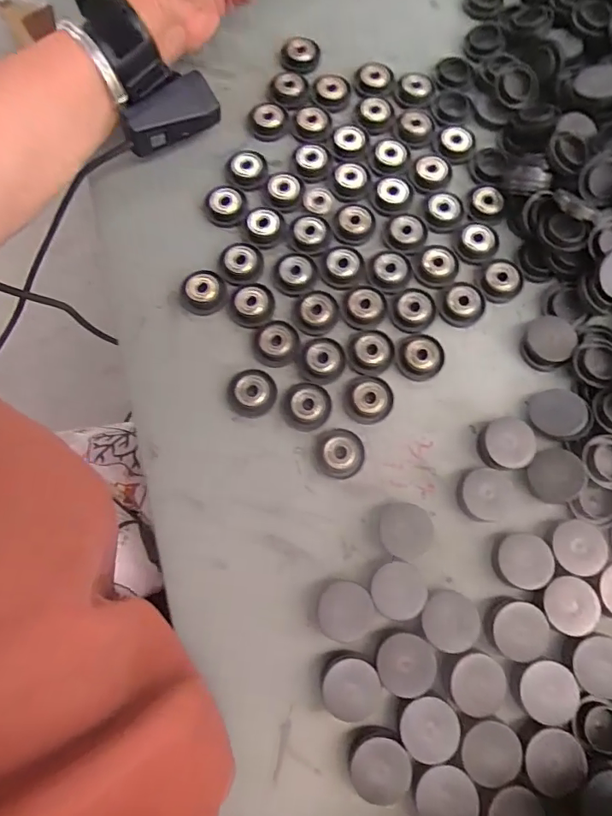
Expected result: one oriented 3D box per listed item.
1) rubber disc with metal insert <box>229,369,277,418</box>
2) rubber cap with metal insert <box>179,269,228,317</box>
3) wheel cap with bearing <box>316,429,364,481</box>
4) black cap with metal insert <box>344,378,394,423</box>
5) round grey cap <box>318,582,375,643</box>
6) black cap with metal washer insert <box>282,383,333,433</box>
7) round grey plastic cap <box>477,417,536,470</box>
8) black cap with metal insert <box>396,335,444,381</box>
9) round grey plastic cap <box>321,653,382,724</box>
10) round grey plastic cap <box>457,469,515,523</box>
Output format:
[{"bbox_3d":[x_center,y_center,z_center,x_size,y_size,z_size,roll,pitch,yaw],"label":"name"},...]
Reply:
[{"bbox_3d":[-0.036,-0.010,0.329,0.032,0.015,0.031,0,75,0],"label":"rubber disc with metal insert"},{"bbox_3d":[-0.073,-0.083,0.349,0.033,0.009,0.032,0,75,0],"label":"rubber cap with metal insert"},{"bbox_3d":[0.023,0.029,0.319,0.029,0.009,0.031,3,75,1],"label":"wheel cap with bearing"},{"bbox_3d":[0.042,-0.006,0.327,0.032,0.008,0.032,0,75,0],"label":"black cap with metal insert"},{"bbox_3d":[0.024,0.122,0.294,0.032,0.011,0.033,0,75,0],"label":"round grey cap"},{"bbox_3d":[0.000,-0.002,0.326,0.032,0.011,0.032,0,75,0],"label":"black cap with metal washer insert"},{"bbox_3d":[0.130,0.023,0.316,0.036,0.012,0.032,-6,75,-2],"label":"round grey plastic cap"},{"bbox_3d":[0.079,-0.036,0.335,0.031,0.009,0.033,0,75,0],"label":"black cap with metal insert"},{"bbox_3d":[0.026,0.159,0.282,0.032,0.012,0.034,0,75,0],"label":"round grey plastic cap"},{"bbox_3d":[0.115,0.055,0.309,0.033,0.012,0.031,0,75,0],"label":"round grey plastic cap"}]

